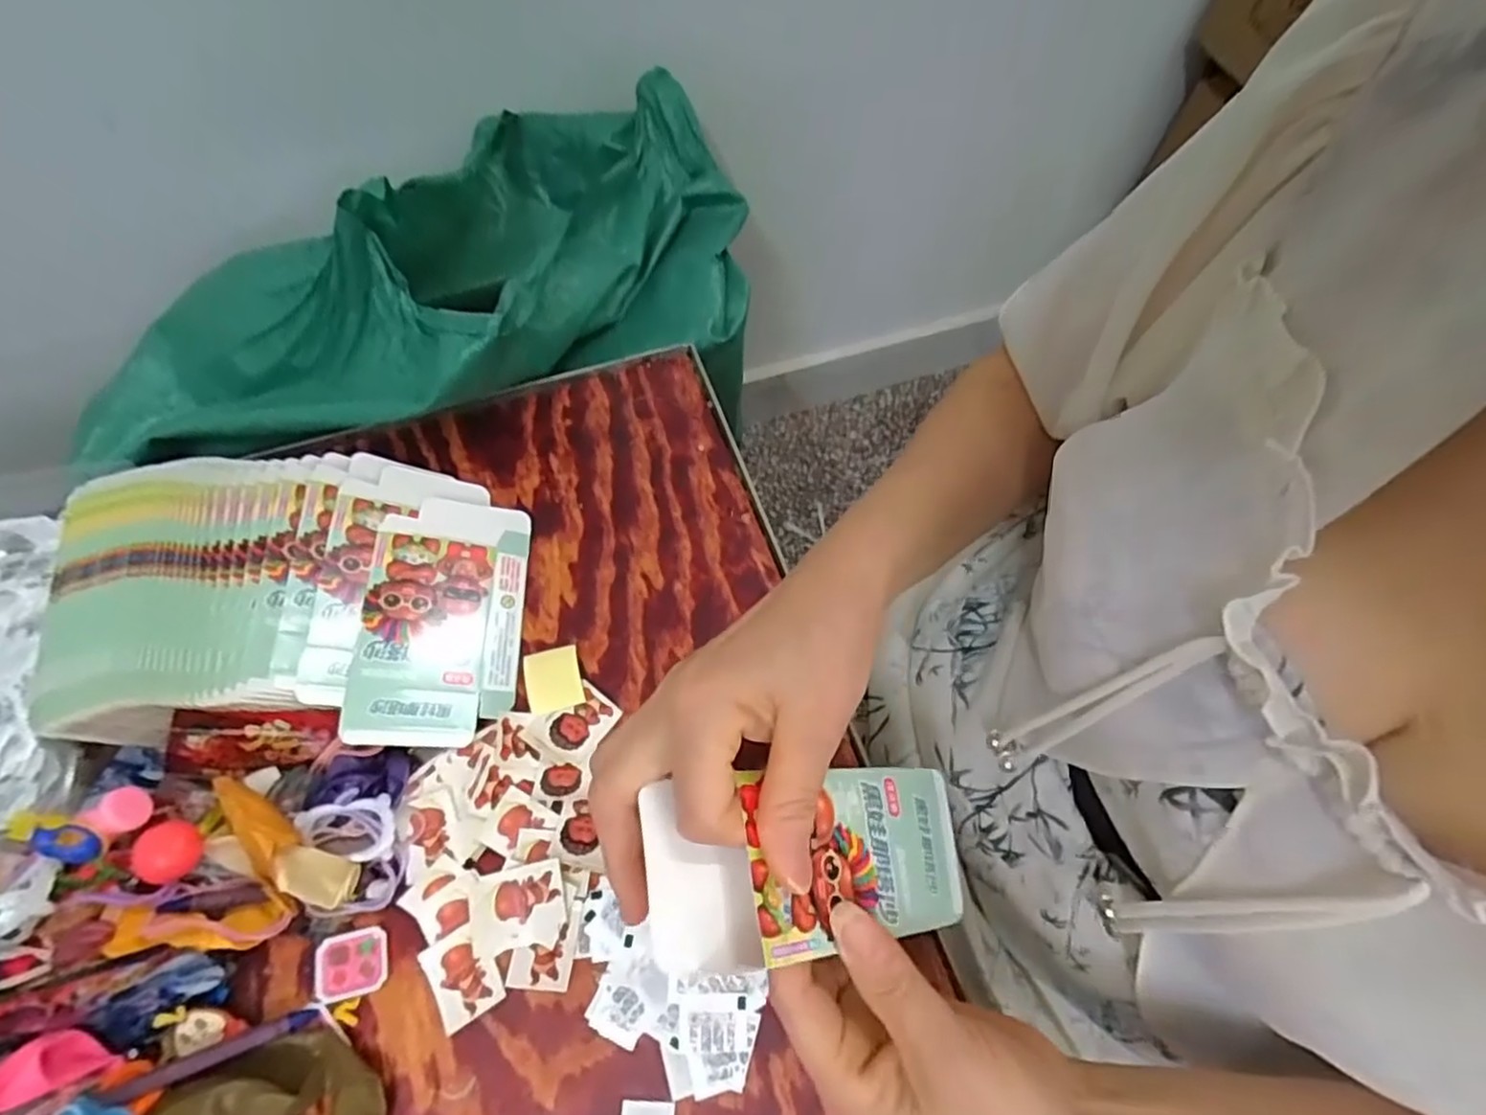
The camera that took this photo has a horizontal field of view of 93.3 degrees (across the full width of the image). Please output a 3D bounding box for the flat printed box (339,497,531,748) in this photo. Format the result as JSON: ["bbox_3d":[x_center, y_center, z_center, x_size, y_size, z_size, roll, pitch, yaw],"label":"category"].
[{"bbox_3d":[-0.168,0.031,0.398,0.083,0.007,0.146,11,60,-26],"label":"flat printed box"}]

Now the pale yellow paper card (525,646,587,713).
[{"bbox_3d":[-0.108,0.069,0.402,0.031,0.006,0.037,-13,66,-9],"label":"pale yellow paper card"}]

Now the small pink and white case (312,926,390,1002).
[{"bbox_3d":[-0.190,0.196,0.339,0.034,0.004,0.027,-11,65,-8],"label":"small pink and white case"}]

